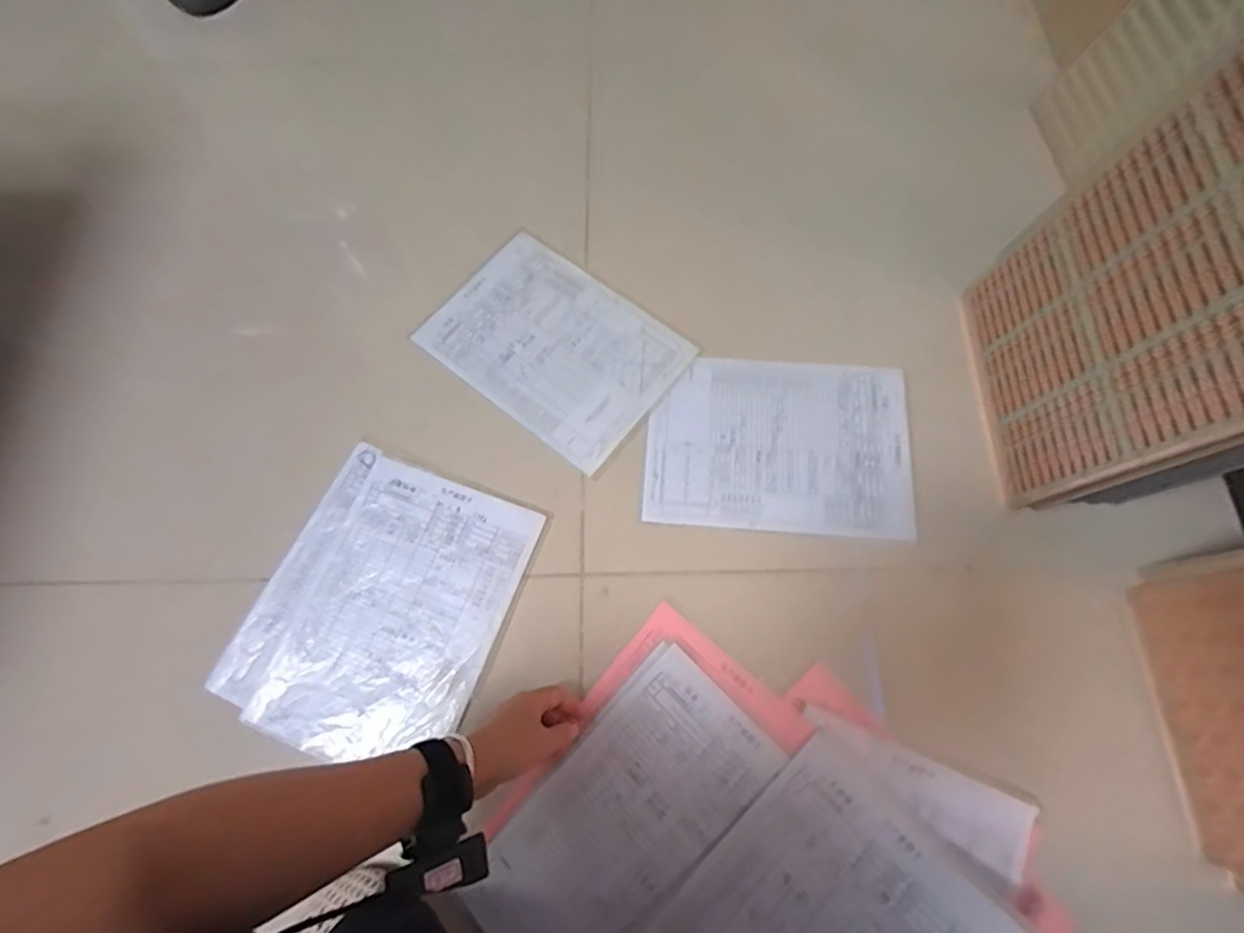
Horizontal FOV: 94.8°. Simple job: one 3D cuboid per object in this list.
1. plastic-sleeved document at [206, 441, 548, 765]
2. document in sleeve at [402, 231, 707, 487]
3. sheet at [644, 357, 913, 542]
[{"bbox_3d":[-0.249,0.145,0.604,0.249,0.007,0.296,21,73,9],"label":"plastic-sleeved document"},{"bbox_3d":[-0.080,-0.149,0.703,0.297,0.009,0.208,37,77,13],"label":"document in sleeve"},{"bbox_3d":[0.176,-0.028,0.656,0.289,0.011,0.207,4,71,3],"label":"sheet"}]

